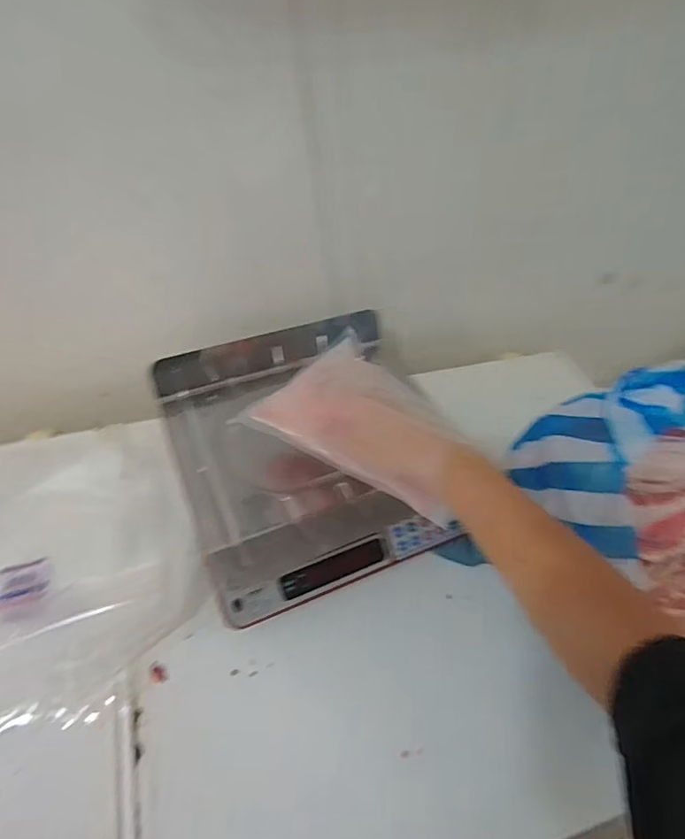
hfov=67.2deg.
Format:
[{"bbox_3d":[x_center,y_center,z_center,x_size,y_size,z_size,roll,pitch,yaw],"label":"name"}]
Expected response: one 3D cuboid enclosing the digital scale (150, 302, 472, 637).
[{"bbox_3d":[-0.043,0.045,0.710,0.340,0.130,0.346,-16,50,-18],"label":"digital scale"}]

